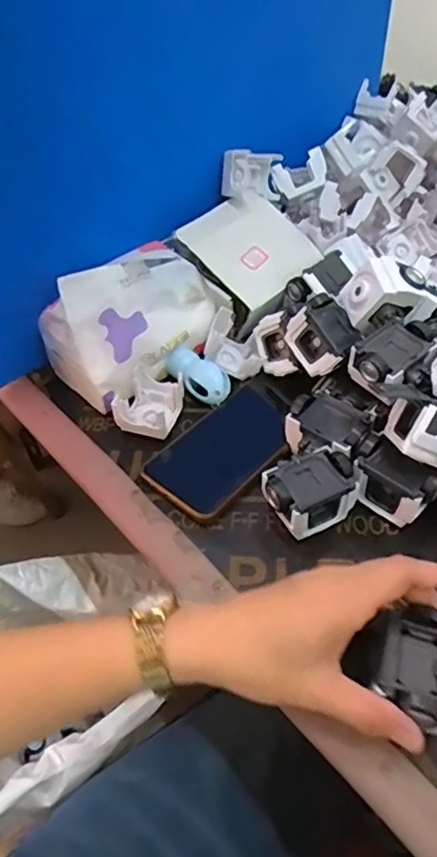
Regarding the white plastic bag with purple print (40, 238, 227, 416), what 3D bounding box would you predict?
[{"bbox_3d":[-0.074,-0.105,0.514,0.156,0.093,0.083,-35,54,-27],"label":"white plastic bag with purple print"}]

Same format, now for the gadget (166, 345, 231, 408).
[{"bbox_3d":[-0.020,-0.047,0.514,0.037,0.027,0.063,-31,52,-24],"label":"gadget"}]

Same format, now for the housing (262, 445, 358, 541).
[{"bbox_3d":[0.066,0.046,0.410,0.063,0.034,0.045,-24,50,-19],"label":"housing"}]

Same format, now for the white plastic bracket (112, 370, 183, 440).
[{"bbox_3d":[-0.059,-0.019,0.487,0.045,0.036,0.061,11,48,13],"label":"white plastic bracket"}]

